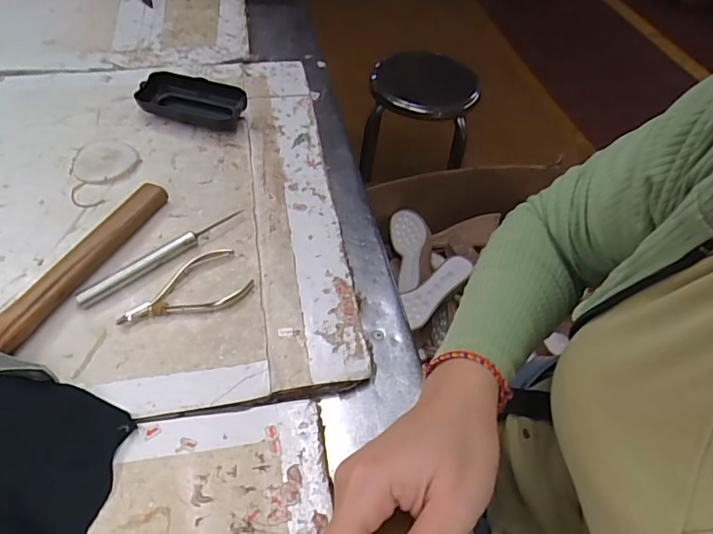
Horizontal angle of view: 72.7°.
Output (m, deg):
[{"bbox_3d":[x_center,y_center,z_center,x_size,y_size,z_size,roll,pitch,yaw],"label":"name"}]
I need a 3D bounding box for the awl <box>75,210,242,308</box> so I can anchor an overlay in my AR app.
[{"bbox_3d":[-0.158,-0.011,0.397,0.142,0.011,0.013,-36,62,-27],"label":"awl"}]

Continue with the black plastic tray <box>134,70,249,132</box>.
[{"bbox_3d":[-0.173,-0.175,0.517,0.111,0.030,0.056,11,52,5],"label":"black plastic tray"}]

